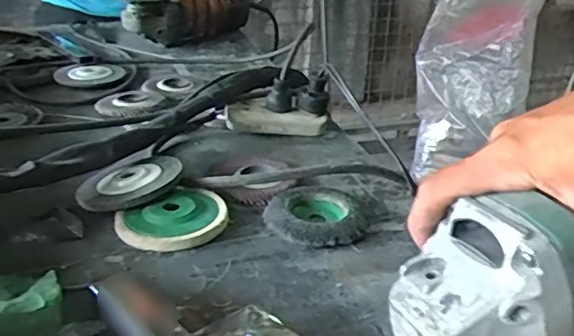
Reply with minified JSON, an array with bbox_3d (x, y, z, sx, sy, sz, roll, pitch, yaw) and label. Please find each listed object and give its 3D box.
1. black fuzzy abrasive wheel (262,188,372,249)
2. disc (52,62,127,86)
[{"bbox_3d":[0.026,0.044,0.545,0.081,0.016,0.088,3,25,-1],"label":"black fuzzy abrasive wheel"},{"bbox_3d":[-0.283,-0.135,0.865,0.095,0.013,0.088,-3,26,-15],"label":"disc"}]

